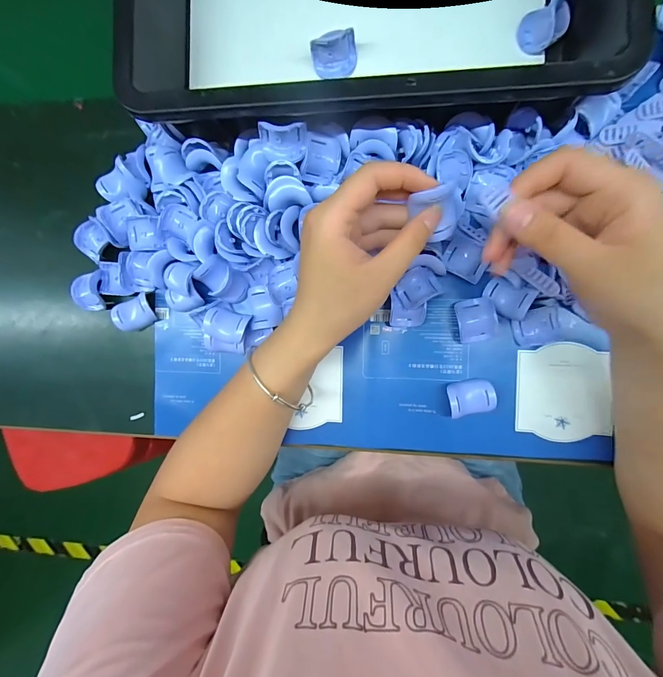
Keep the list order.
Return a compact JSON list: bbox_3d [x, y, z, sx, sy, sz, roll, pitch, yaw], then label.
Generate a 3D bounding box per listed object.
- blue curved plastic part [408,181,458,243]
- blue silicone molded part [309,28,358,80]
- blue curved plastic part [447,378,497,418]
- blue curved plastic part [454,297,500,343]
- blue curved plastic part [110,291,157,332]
[{"bbox_3d":[0.067,-0.080,0.221,0.029,0.019,0.031,-8,94,7],"label":"blue curved plastic part"},{"bbox_3d":[0.003,-0.234,0.282,0.037,0.028,0.020,-13,89,7],"label":"blue silicone molded part"},{"bbox_3d":[0.118,0.049,0.290,0.038,0.021,0.025,-11,89,7],"label":"blue curved plastic part"},{"bbox_3d":[0.124,-0.015,0.290,0.029,0.007,0.036,-12,89,7],"label":"blue curved plastic part"},{"bbox_3d":[-0.184,-0.023,0.319,0.034,0.021,0.029,-22,88,7],"label":"blue curved plastic part"}]

